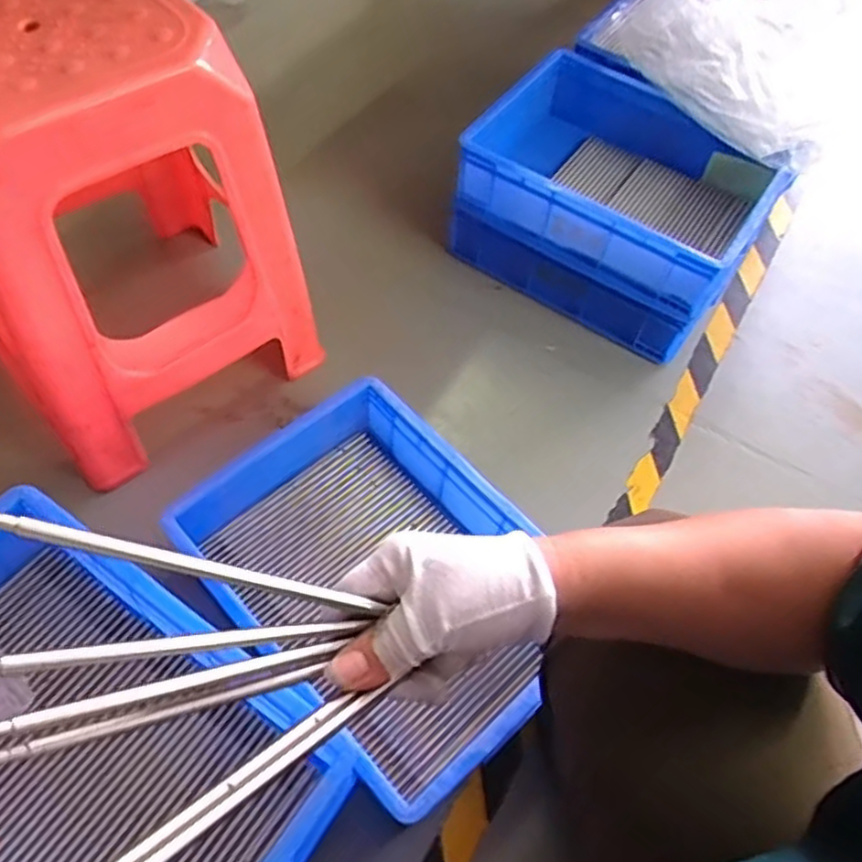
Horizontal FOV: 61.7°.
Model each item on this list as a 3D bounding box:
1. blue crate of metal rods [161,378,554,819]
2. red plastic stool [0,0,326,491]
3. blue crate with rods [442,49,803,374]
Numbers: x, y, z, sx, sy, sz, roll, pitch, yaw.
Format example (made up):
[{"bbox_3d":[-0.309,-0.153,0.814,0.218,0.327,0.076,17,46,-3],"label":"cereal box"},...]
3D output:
[{"bbox_3d":[-0.054,0.162,0.814,0.305,0.099,0.422,-38,67,-25],"label":"blue crate of metal rods"},{"bbox_3d":[-0.371,-0.240,0.825,0.333,0.428,0.307,-34,66,-23],"label":"red plastic stool"},{"bbox_3d":[0.273,-0.333,1.118,0.409,0.245,0.283,35,61,17],"label":"blue crate with rods"}]

